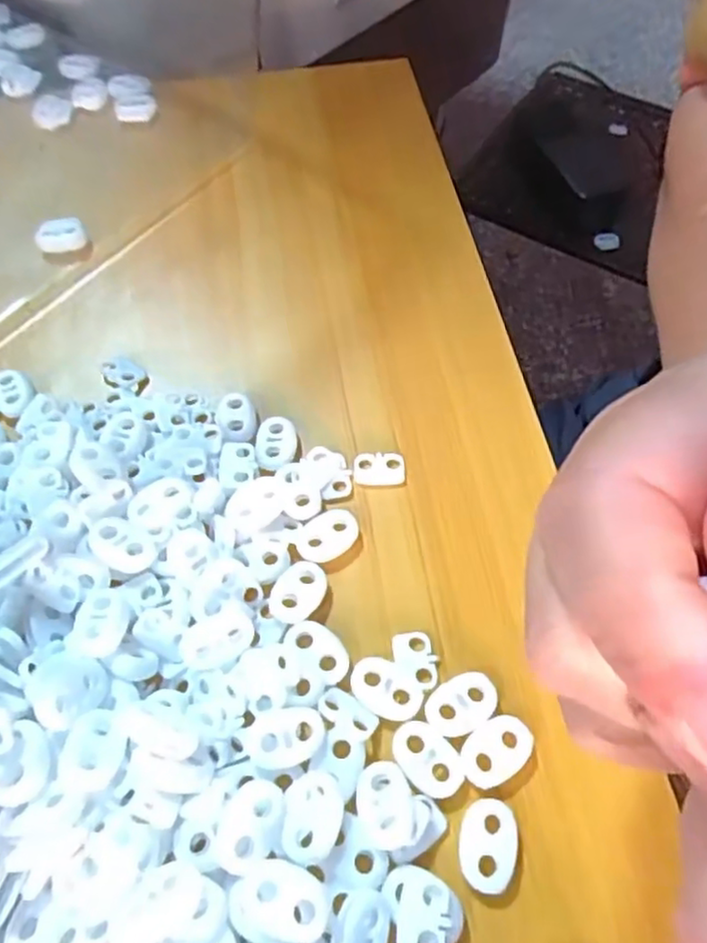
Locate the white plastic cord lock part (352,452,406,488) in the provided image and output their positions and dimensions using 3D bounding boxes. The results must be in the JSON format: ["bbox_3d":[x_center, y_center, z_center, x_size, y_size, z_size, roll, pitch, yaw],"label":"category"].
[{"bbox_3d":[0.009,-0.001,0.246,0.019,0.004,0.013,-4,58,-3],"label":"white plastic cord lock part"}]

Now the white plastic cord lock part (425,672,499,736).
[{"bbox_3d":[0.032,0.069,0.200,0.023,0.004,0.015,-25,61,-15],"label":"white plastic cord lock part"}]

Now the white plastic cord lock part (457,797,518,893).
[{"bbox_3d":[0.037,0.101,0.182,0.015,0.004,0.022,10,58,6],"label":"white plastic cord lock part"}]

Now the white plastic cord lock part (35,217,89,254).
[{"bbox_3d":[-0.133,-0.107,0.305,0.022,0.008,0.013,-16,59,-10],"label":"white plastic cord lock part"}]

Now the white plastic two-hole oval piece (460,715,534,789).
[{"bbox_3d":[0.042,0.080,0.193,0.023,0.004,0.015,-31,63,-18],"label":"white plastic two-hole oval piece"}]

